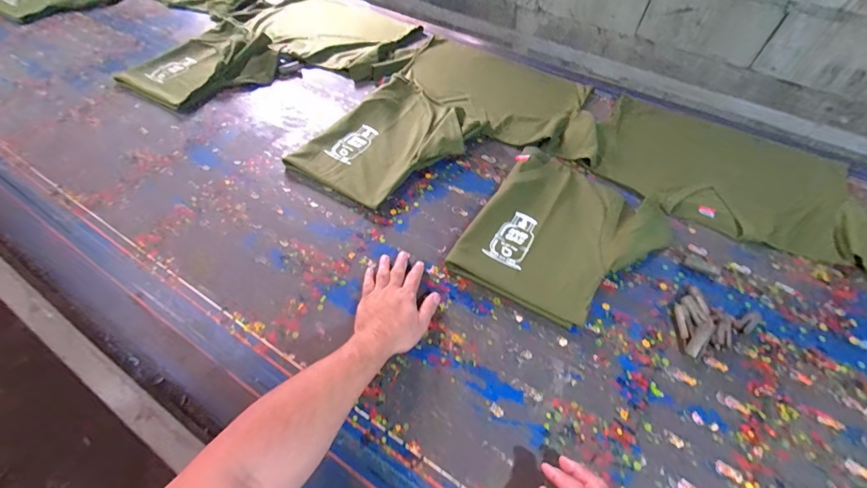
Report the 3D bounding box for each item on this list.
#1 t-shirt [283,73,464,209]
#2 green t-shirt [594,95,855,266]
[{"bbox_3d":[-0.111,-0.242,0.885,0.288,0.033,0.383,35,61,21],"label":"t-shirt"},{"bbox_3d":[0.633,-0.168,0.873,0.499,0.032,0.356,27,58,16],"label":"green t-shirt"}]

